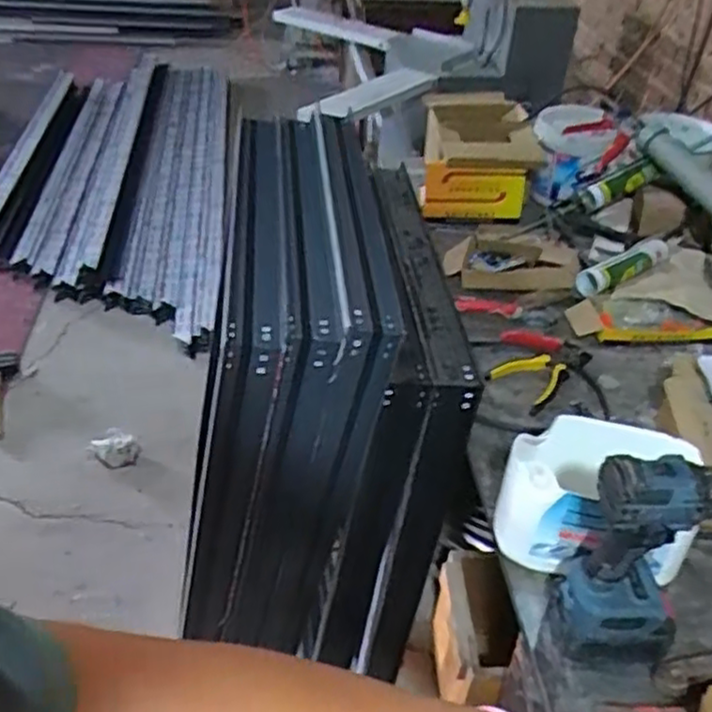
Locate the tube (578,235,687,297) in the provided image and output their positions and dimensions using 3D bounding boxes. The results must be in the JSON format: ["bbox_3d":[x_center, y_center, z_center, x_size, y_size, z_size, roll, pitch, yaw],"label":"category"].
[{"bbox_3d":[0.512,-0.182,1.338,0.308,0.046,0.060,-26,47,-32],"label":"tube"}]

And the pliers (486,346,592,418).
[{"bbox_3d":[0.283,0.016,1.114,0.169,0.014,0.104,-30,50,-35],"label":"pliers"}]

